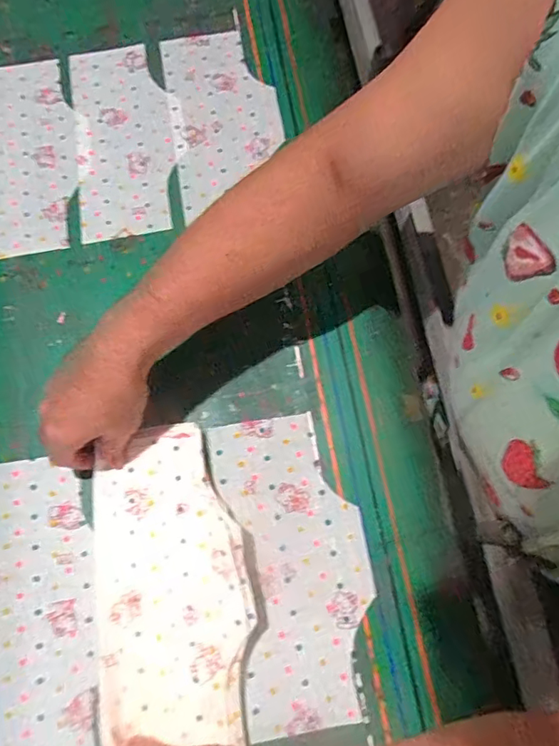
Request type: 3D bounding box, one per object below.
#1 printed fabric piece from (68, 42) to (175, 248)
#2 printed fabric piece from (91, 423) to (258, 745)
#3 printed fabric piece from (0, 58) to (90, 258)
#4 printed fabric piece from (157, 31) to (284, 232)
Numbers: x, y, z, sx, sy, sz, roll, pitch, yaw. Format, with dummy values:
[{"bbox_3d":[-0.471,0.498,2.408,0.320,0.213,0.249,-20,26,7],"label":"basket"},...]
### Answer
[{"bbox_3d":[-0.196,-0.296,0.628,0.120,0.007,0.279,-10,74,-1],"label":"printed fabric piece"},{"bbox_3d":[-0.103,0.185,0.462,0.148,0.030,0.266,-7,74,0],"label":"printed fabric piece"},{"bbox_3d":[-0.306,-0.274,0.624,0.133,0.008,0.279,-11,74,-1],"label":"printed fabric piece"},{"bbox_3d":[-0.068,-0.322,0.632,0.134,0.008,0.275,-10,72,-2],"label":"printed fabric piece"}]

